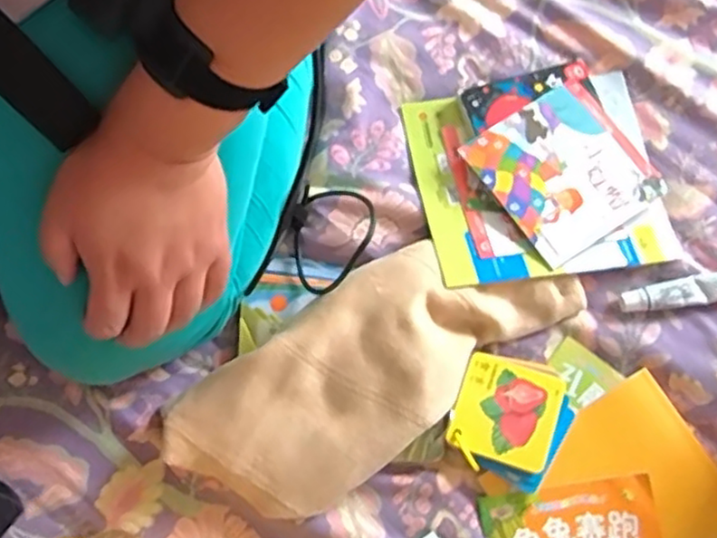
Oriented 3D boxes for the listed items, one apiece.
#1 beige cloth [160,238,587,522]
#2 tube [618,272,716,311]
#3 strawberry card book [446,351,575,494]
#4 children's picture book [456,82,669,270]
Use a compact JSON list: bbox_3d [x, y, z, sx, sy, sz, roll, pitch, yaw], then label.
[{"bbox_3d":[0.016,0.075,0.553,0.332,0.046,0.132,-33,78,-9],"label":"beige cloth"},{"bbox_3d":[0.281,0.017,0.586,0.111,0.013,0.024,-7,75,-2],"label":"tube"},{"bbox_3d":[0.125,0.120,0.558,0.090,0.020,0.097,24,76,6],"label":"strawberry card book"},{"bbox_3d":[0.181,-0.088,0.607,0.133,0.007,0.133,-32,77,-13],"label":"children's picture book"}]

